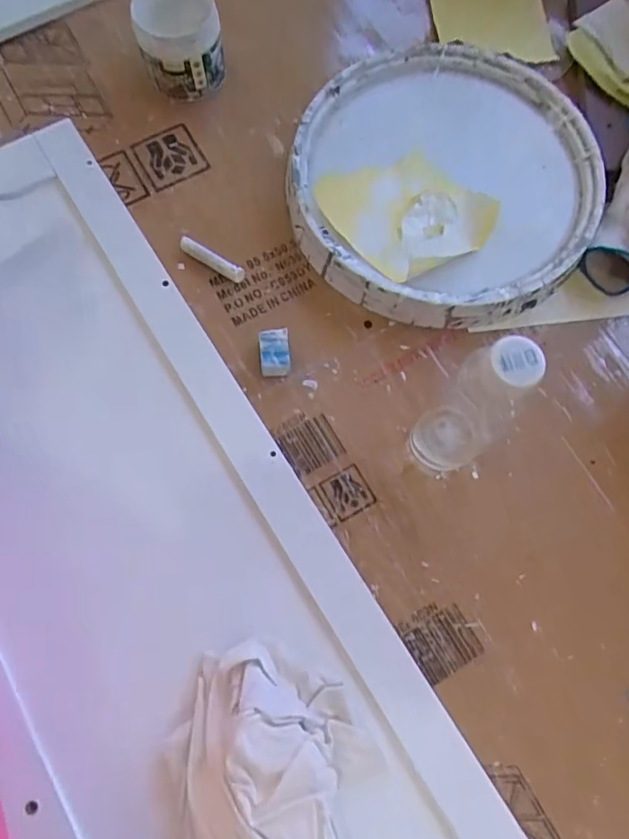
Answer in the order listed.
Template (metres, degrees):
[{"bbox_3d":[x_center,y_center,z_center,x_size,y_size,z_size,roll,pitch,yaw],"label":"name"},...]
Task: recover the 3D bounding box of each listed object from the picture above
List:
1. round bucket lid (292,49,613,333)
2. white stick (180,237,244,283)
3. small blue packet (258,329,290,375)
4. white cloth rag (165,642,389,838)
[{"bbox_3d":[0.122,-0.222,0.521,0.266,0.053,0.272,-1,73,2],"label":"round bucket lid"},{"bbox_3d":[-0.096,-0.149,0.519,0.066,0.014,0.012,29,76,10],"label":"white stick"},{"bbox_3d":[-0.035,-0.059,0.490,0.026,0.030,0.032,-5,72,0],"label":"small blue packet"},{"bbox_3d":[-0.028,0.245,0.374,0.136,0.046,0.172,-17,73,-3],"label":"white cloth rag"}]

